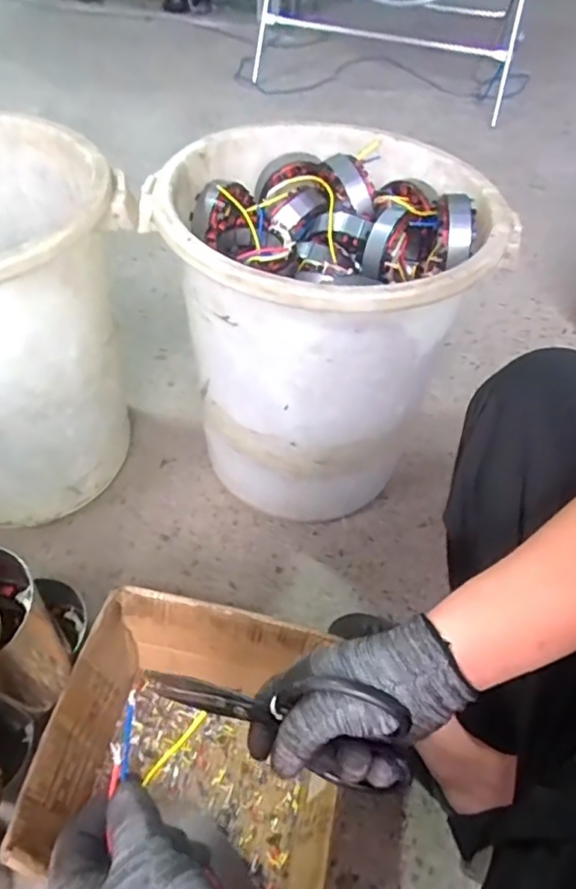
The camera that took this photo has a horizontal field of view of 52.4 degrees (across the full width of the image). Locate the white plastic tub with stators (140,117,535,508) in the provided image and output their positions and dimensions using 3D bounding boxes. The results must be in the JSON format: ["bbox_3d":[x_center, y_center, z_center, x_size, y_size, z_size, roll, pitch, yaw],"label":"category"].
[{"bbox_3d":[0.031,-0.159,0.852,0.386,0.433,0.399,2,50,-3],"label":"white plastic tub with stators"}]

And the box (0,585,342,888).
[{"bbox_3d":[-0.101,0.349,0.664,0.304,0.145,0.282,13,50,6],"label":"box"}]

